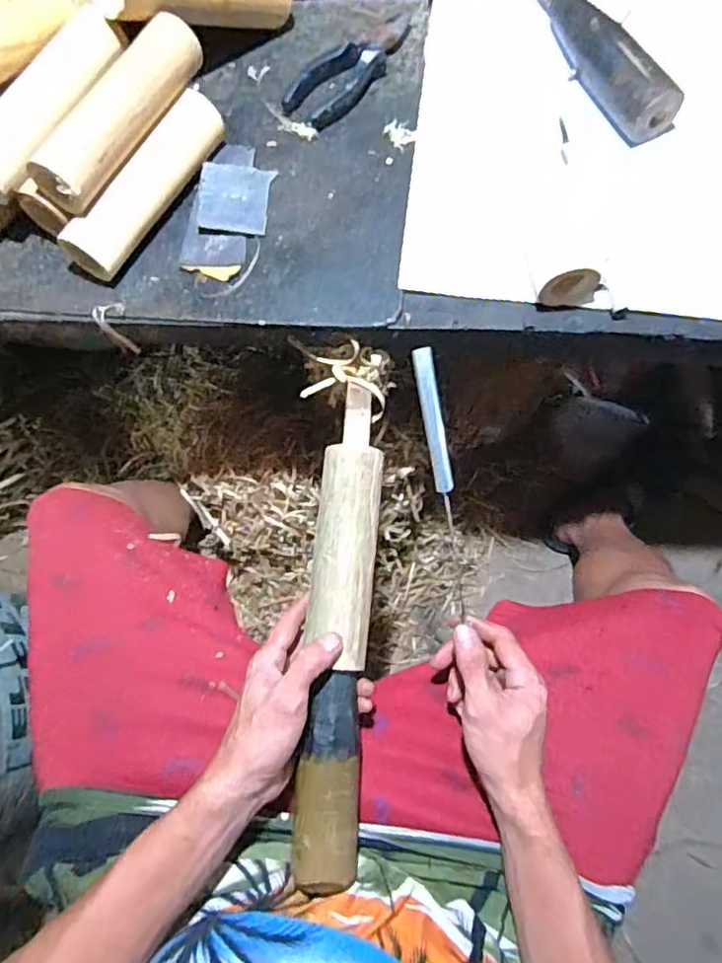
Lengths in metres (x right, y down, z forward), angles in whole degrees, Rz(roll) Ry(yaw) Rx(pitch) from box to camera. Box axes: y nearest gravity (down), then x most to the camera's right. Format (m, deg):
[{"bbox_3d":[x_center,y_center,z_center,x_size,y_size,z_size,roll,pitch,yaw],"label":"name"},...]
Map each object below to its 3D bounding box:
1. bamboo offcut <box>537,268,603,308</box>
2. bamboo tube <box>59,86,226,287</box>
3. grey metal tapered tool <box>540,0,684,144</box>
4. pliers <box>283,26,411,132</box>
[{"bbox_3d":[0.171,-0.159,0.487,0.044,0.035,0.012,4,50,5],"label":"bamboo offcut"},{"bbox_3d":[-0.182,-0.258,0.517,0.039,0.041,0.184,33,80,7],"label":"bamboo tube"},{"bbox_3d":[0.208,-0.410,0.546,0.042,0.050,0.227,-28,79,-6],"label":"grey metal tapered tool"},{"bbox_3d":[-0.005,-0.390,0.562,0.146,0.014,0.053,-38,81,-7],"label":"pliers"}]

